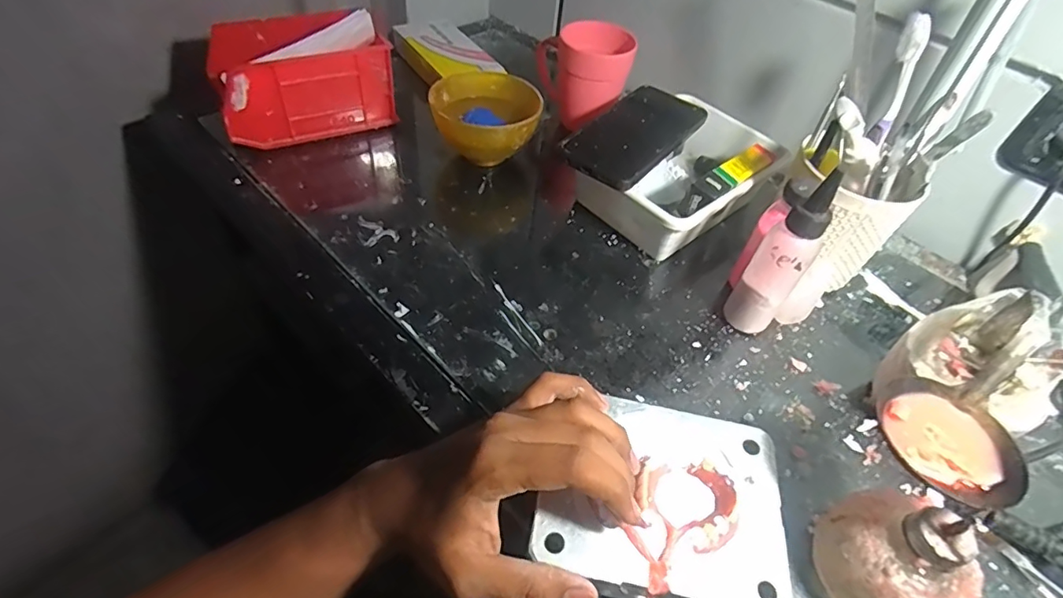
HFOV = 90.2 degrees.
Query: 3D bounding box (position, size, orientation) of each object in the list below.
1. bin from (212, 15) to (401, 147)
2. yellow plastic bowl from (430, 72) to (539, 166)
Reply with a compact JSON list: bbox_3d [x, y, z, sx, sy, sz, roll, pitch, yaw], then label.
[{"bbox_3d":[-0.237,-0.228,0.544,0.165,0.113,0.094,-23,56,-24],"label":"bin"},{"bbox_3d":[-0.047,-0.180,0.551,0.107,0.069,0.108,3,49,-4],"label":"yellow plastic bowl"}]

